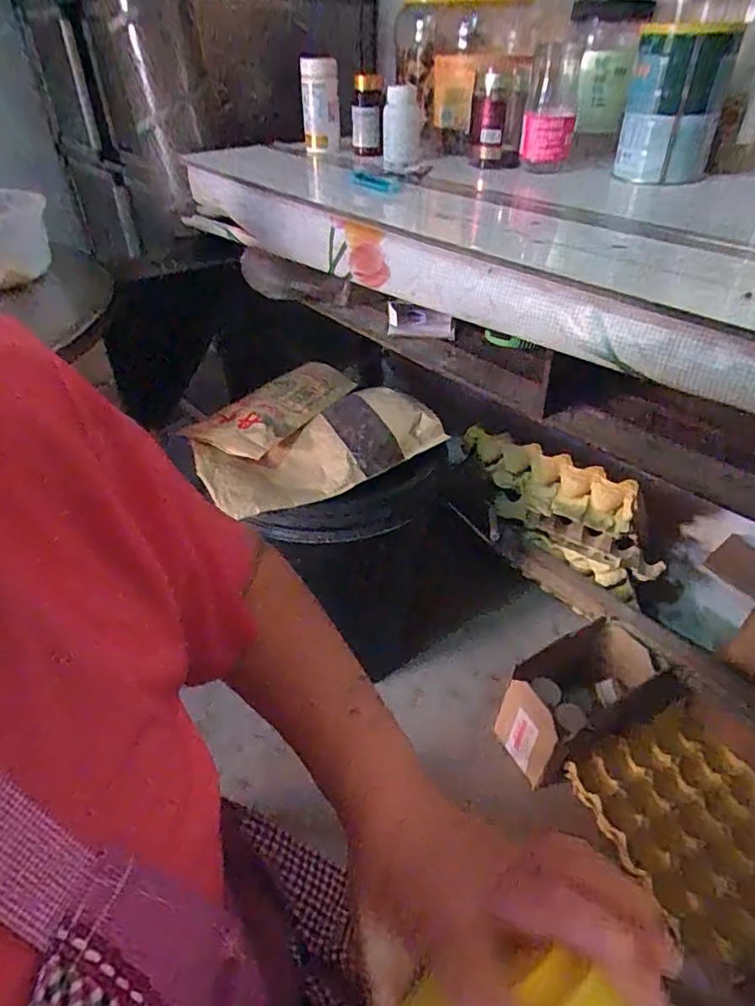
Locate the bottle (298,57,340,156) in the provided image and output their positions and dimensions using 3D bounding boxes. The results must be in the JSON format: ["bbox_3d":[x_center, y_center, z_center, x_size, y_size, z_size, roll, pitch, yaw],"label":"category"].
[{"bbox_3d":[-0.077,-0.539,0.764,0.051,0.101,0.048,-4,39,-6],"label":"bottle"}]

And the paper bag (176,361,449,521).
[{"bbox_3d":[-0.107,-0.104,0.804,0.304,0.052,0.274,-25,46,-28],"label":"paper bag"}]

